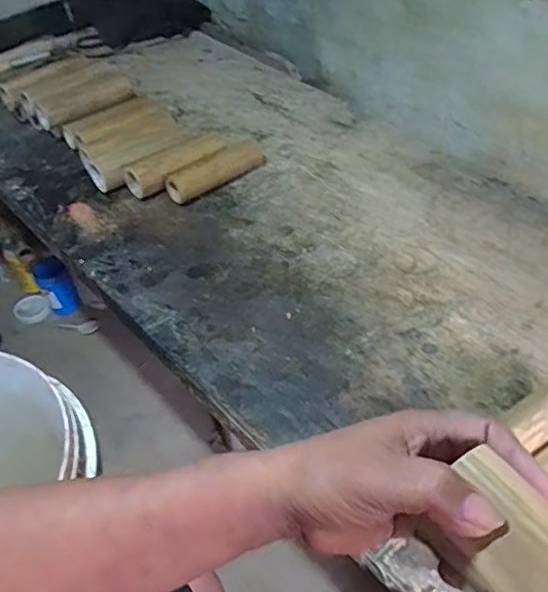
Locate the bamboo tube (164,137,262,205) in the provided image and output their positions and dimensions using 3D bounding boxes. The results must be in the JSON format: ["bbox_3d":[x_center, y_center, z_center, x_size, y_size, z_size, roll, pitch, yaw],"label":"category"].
[{"bbox_3d":[-0.094,-0.219,1.016,0.056,0.043,0.202,31,53,30],"label":"bamboo tube"}]

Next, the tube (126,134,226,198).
[{"bbox_3d":[-0.158,-0.229,1.018,0.192,0.053,0.063,-31,51,-26],"label":"tube"}]

